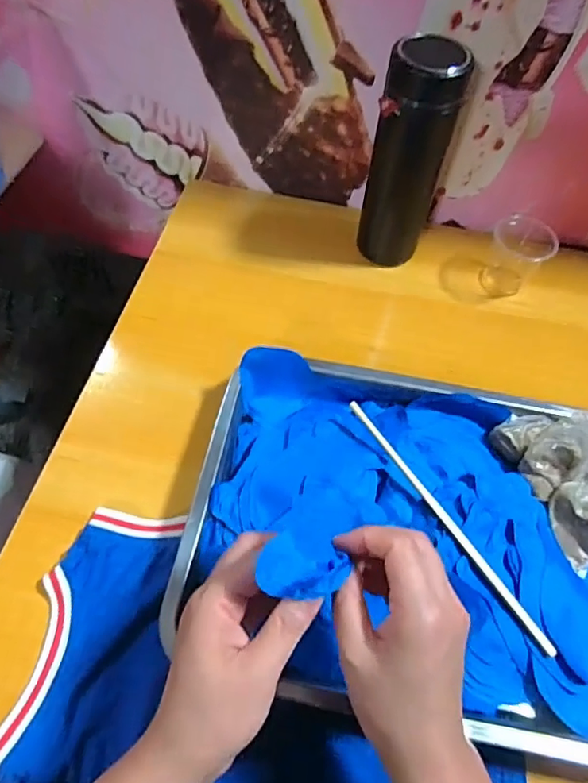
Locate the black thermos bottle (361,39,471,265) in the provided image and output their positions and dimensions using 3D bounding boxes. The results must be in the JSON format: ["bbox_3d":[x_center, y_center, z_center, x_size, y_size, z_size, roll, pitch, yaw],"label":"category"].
[{"bbox_3d":[0.113,-0.229,0.531,0.074,0.210,0.059,14,60,4],"label":"black thermos bottle"}]

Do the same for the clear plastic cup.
[{"bbox_3d":[0.242,-0.147,0.574,0.066,0.065,0.057,31,62,14],"label":"clear plastic cup"}]

